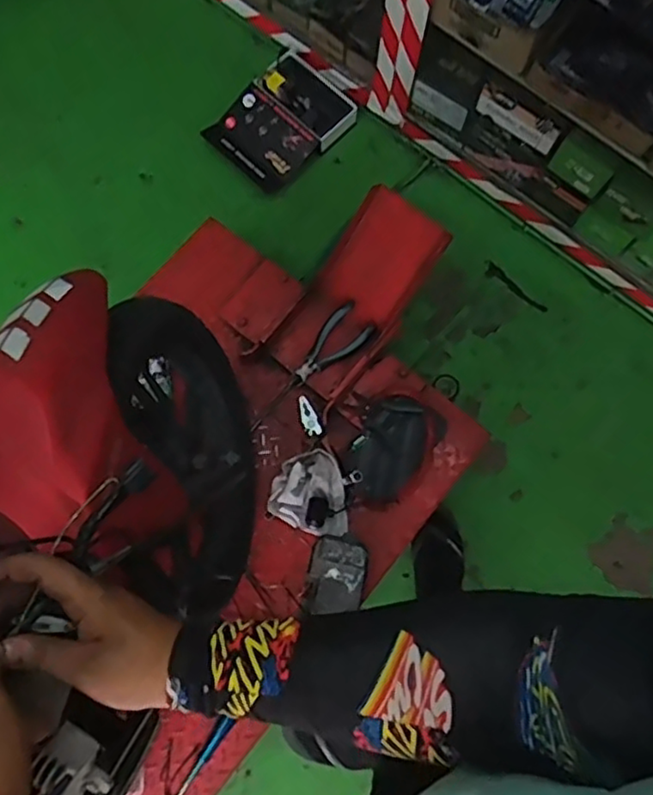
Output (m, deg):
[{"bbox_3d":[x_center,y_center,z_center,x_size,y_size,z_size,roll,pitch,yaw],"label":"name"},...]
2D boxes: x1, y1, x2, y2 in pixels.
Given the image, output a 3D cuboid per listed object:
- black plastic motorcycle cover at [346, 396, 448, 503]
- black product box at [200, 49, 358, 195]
[{"bbox_3d":[0.113,0.083,1.170,0.139,0.041,0.203,35,78,6],"label":"black plastic motorcycle cover"},{"bbox_3d":[-0.097,-0.632,1.501,0.235,0.048,0.304,40,79,7],"label":"black product box"}]

